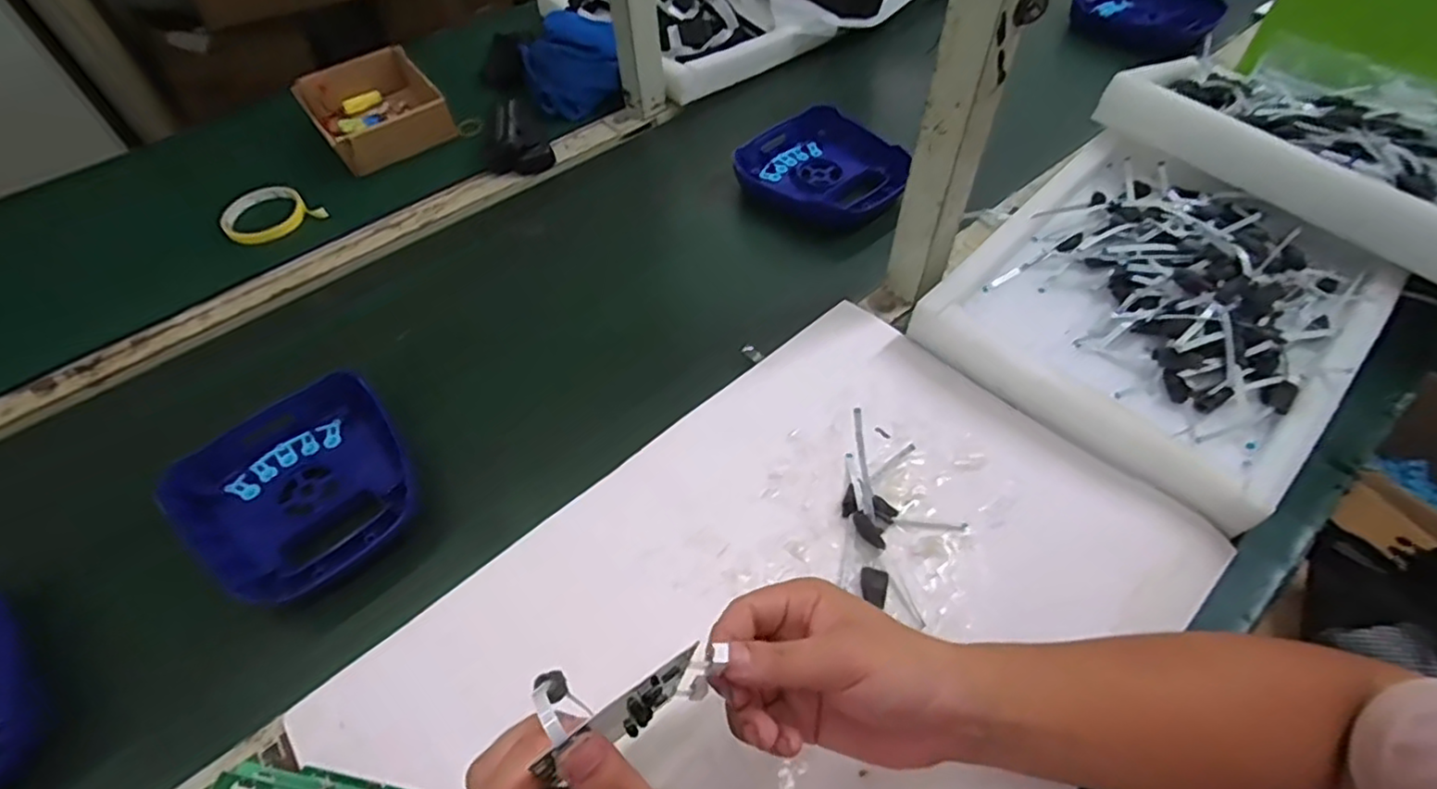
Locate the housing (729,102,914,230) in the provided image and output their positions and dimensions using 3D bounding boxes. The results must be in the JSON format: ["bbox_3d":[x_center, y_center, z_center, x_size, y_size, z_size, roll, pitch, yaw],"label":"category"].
[{"bbox_3d":[0.126,-0.256,0.747,0.195,0.041,0.159,33,61,24],"label":"housing"}]

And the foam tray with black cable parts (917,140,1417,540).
[{"bbox_3d":[0.378,-0.080,0.574,0.288,0.072,0.305,38,63,26],"label":"foam tray with black cable parts"}]

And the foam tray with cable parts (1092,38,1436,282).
[{"bbox_3d":[0.599,-0.262,0.630,0.302,0.068,0.343,-39,61,-23],"label":"foam tray with cable parts"}]

